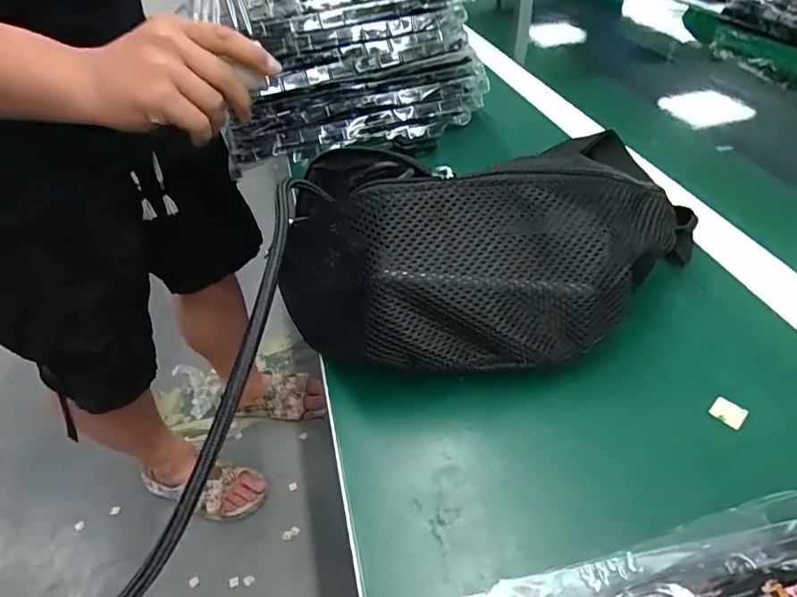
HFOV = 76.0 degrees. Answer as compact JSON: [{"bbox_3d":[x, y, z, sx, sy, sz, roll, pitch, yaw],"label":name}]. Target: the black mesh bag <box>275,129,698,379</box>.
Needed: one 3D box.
[{"bbox_3d":[0.053,-0.030,0.326,0.257,0.108,0.137,-9,42,-4],"label":"black mesh bag"}]

